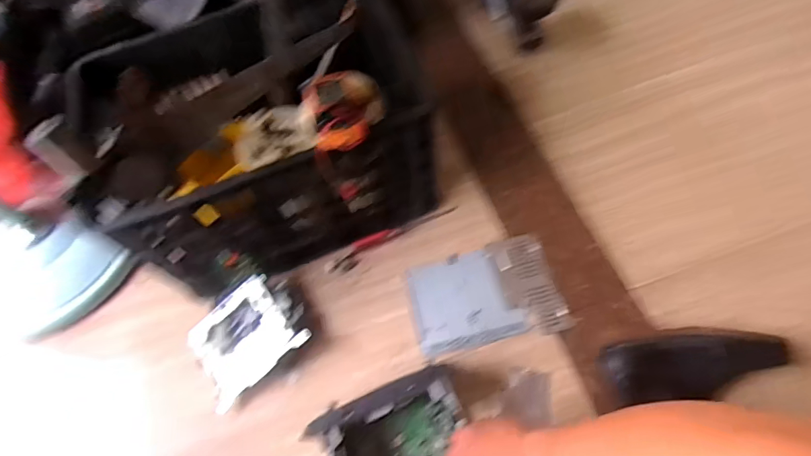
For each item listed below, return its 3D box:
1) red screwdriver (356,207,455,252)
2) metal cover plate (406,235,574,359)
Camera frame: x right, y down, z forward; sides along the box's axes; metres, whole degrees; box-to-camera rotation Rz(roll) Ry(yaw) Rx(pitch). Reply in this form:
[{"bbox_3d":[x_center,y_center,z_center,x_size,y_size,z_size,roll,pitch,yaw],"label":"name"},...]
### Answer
[{"bbox_3d":[0.003,-0.001,0.822,0.196,0.018,0.020,-20,63,-7],"label":"red screwdriver"},{"bbox_3d":[0.132,0.113,0.765,0.236,0.033,0.166,-12,62,-3],"label":"metal cover plate"}]

